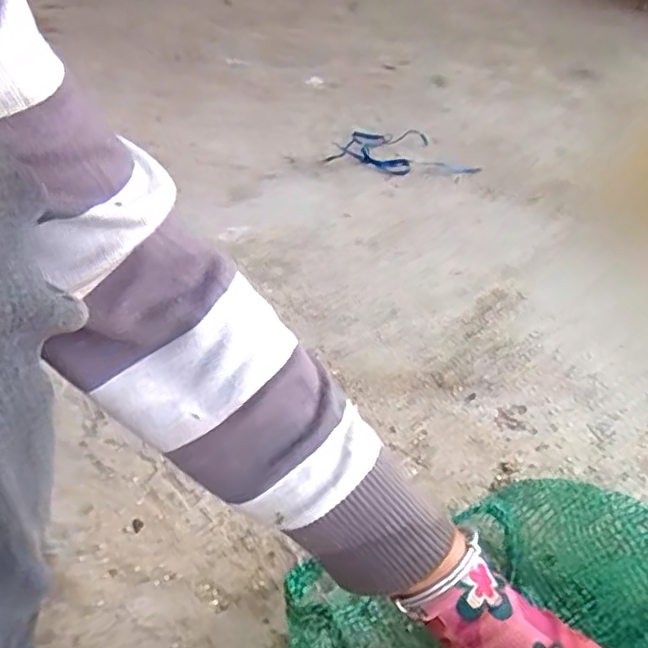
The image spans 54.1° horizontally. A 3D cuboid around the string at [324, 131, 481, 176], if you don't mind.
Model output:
[{"bbox_3d":[0.136,-0.329,1.234,0.265,0.029,0.218,-12,40,-25],"label":"string"}]

